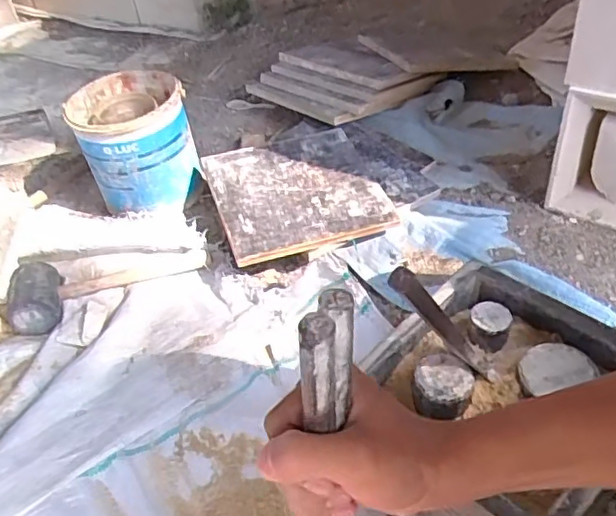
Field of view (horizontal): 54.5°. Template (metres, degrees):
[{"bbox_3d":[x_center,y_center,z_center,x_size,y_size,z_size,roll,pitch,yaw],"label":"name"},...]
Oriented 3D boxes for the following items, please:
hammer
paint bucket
[{"bbox_3d":[-0.300,0.021,0.874,0.297,0.057,0.086,-21,44,-13],"label":"hammer"},{"bbox_3d":[-0.273,-0.179,0.969,0.166,0.181,0.161,-5,42,4],"label":"paint bucket"}]

